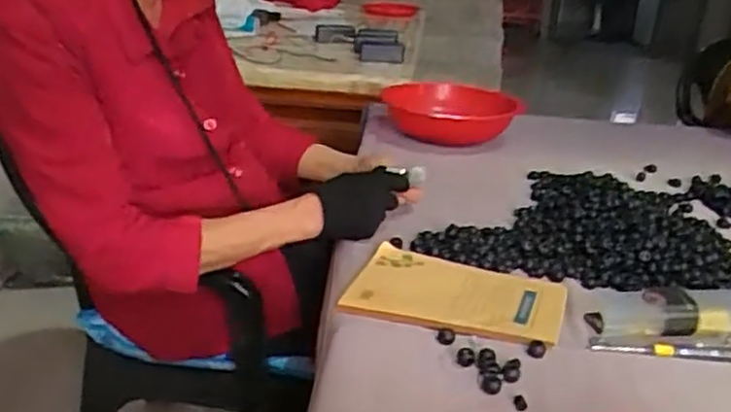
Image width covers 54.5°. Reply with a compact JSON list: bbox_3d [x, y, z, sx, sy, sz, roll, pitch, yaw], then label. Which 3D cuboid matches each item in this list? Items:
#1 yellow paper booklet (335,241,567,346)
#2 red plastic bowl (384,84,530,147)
[{"bbox_3d":[0.093,0.087,0.722,0.207,0.010,0.155,11,23,17],"label":"yellow paper booklet"},{"bbox_3d":[0.148,-0.156,1.261,0.246,0.073,0.240,3,25,-1],"label":"red plastic bowl"}]

